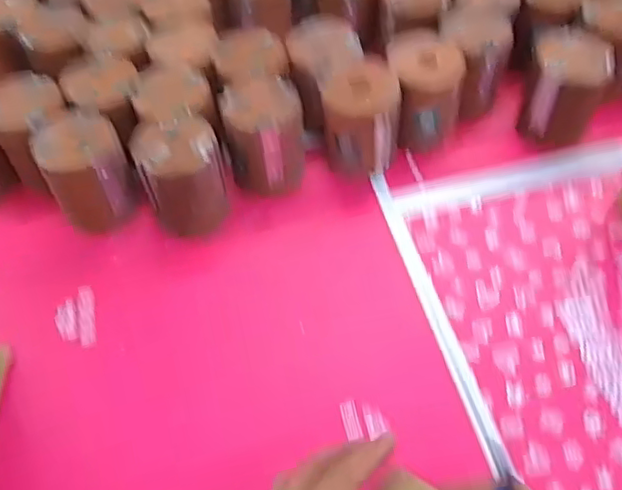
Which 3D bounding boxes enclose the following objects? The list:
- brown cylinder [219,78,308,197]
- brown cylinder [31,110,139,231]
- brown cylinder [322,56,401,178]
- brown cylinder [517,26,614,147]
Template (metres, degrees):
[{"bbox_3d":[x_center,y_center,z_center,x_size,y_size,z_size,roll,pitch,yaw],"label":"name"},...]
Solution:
[{"bbox_3d":[-0.050,-0.115,0.651,0.078,0.094,0.080,-1,55,1],"label":"brown cylinder"},{"bbox_3d":[-0.227,-0.069,0.639,0.078,0.111,0.085,-23,57,-14],"label":"brown cylinder"},{"bbox_3d":[0.055,-0.135,0.661,0.080,0.094,0.080,5,55,5],"label":"brown cylinder"},{"bbox_3d":[0.276,-0.169,0.676,0.078,0.101,0.088,12,56,10],"label":"brown cylinder"}]

